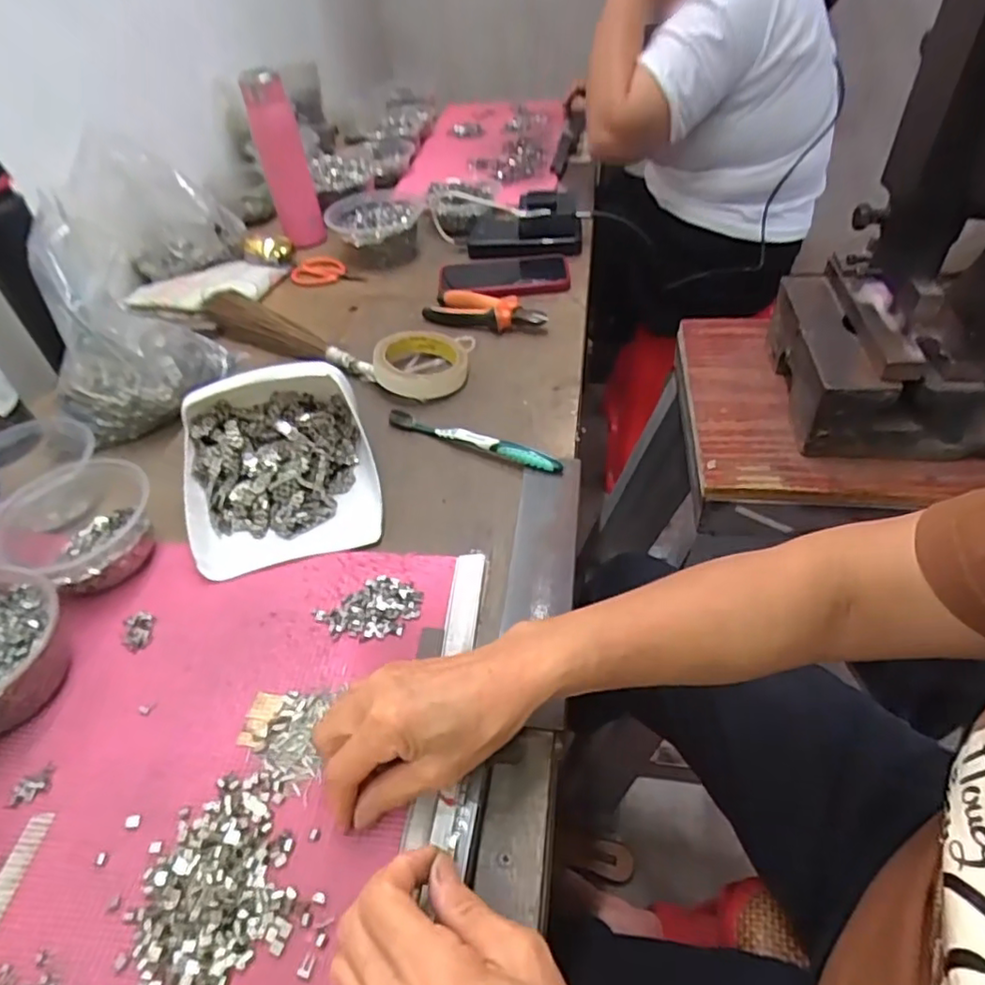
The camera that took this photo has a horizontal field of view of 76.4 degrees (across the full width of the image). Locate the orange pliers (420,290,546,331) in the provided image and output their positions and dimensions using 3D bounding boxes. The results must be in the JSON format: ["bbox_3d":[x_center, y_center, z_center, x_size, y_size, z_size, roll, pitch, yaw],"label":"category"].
[{"bbox_3d":[-0.010,-0.215,0.738,0.145,0.024,0.053,11,47,18],"label":"orange pliers"}]

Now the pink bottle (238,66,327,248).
[{"bbox_3d":[-0.293,-0.467,0.886,0.062,0.210,0.059,-22,46,-15],"label":"pink bottle"}]

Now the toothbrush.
[{"bbox_3d":[-0.020,-0.050,0.581,0.183,0.021,0.012,19,50,24],"label":"toothbrush"}]

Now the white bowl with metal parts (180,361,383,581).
[{"bbox_3d":[-0.182,-0.029,0.530,0.156,0.078,0.170,-4,44,4],"label":"white bowl with metal parts"}]

